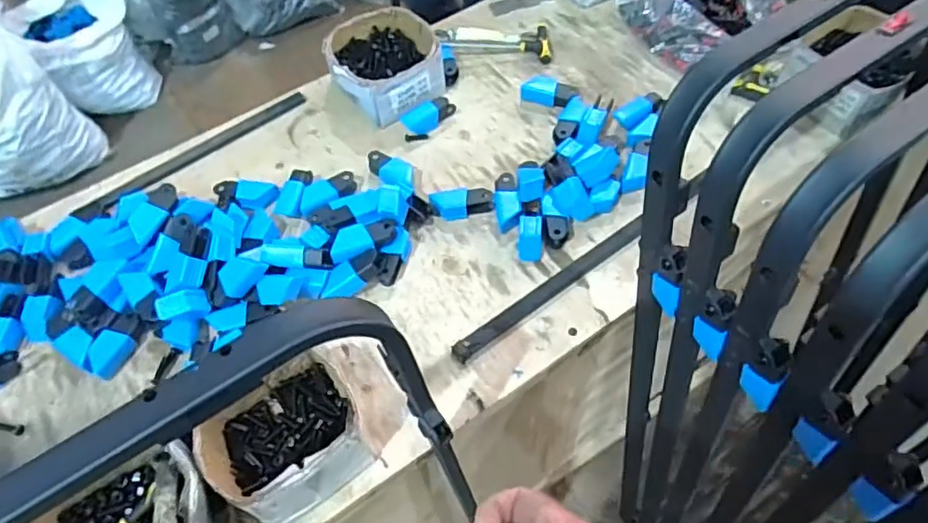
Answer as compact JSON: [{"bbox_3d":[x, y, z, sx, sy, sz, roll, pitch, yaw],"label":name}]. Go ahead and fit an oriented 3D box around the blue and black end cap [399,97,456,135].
[{"bbox_3d":[-0.050,-0.220,0.920,0.088,0.033,0.031,-37,62,-18],"label":"blue and black end cap"}]

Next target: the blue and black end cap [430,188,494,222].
[{"bbox_3d":[-0.001,-0.080,0.828,0.080,0.022,0.036,-12,58,-4],"label":"blue and black end cap"}]

